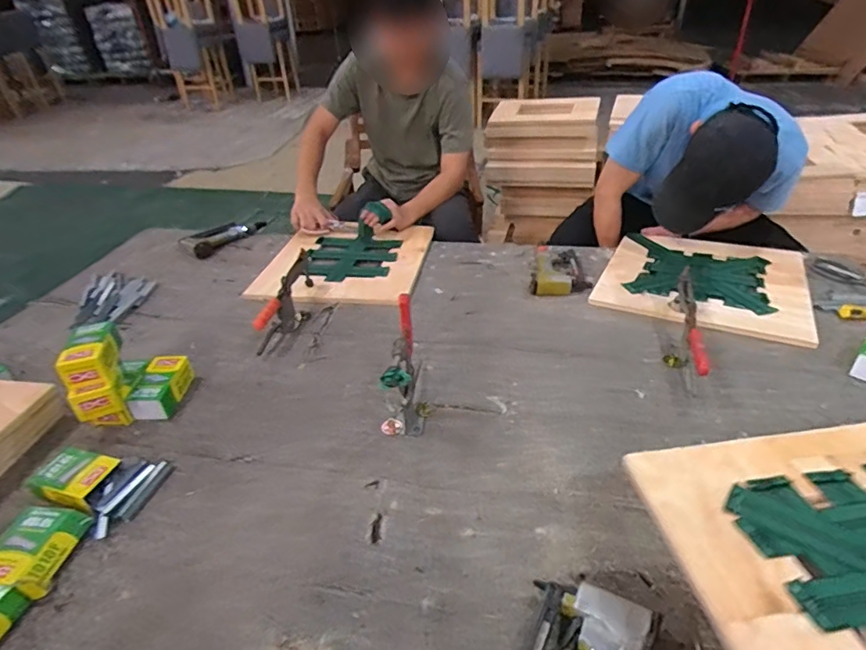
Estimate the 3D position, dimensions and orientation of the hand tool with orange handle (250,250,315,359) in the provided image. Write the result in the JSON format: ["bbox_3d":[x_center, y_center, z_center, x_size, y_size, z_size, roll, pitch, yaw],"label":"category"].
[{"bbox_3d":[-0.316,-0.068,1.126,0.059,0.068,0.292,6,51,11],"label":"hand tool with orange handle"}]

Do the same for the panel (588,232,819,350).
[{"bbox_3d":[0.642,-0.109,1.218,0.427,0.025,0.408,16,39,25],"label":"panel"}]

